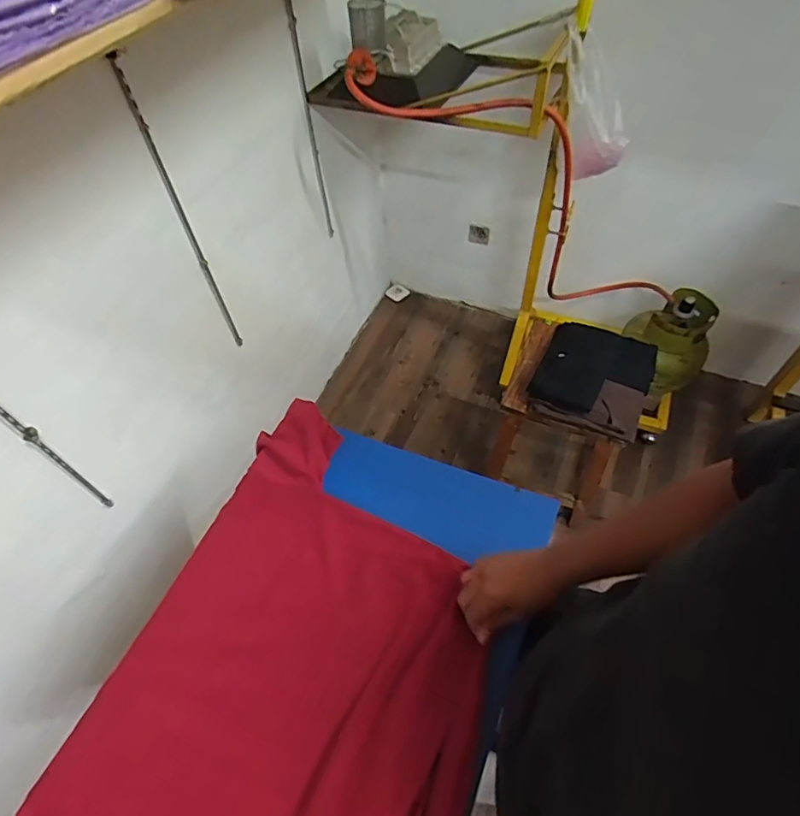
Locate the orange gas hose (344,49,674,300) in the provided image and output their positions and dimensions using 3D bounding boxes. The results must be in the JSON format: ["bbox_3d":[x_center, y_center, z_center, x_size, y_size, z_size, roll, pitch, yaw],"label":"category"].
[{"bbox_3d":[0.369,-0.540,1.393,0.352,1.146,0.116,13,82,50],"label":"orange gas hose"}]

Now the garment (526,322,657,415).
[{"bbox_3d":[0.472,-0.098,1.236,0.251,0.070,0.307,22,59,17],"label":"garment"}]

